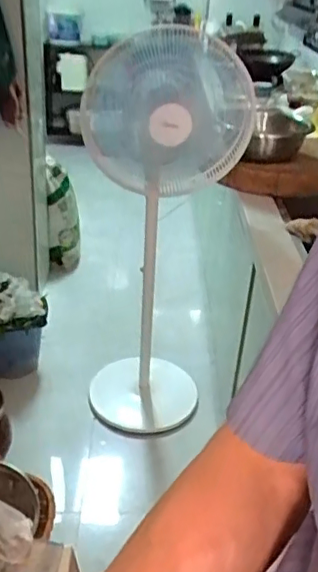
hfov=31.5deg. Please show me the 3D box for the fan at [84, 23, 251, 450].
[{"bbox_3d":[0.005,-0.061,1.802,0.400,1.312,0.382,14,32,16],"label":"fan"}]

